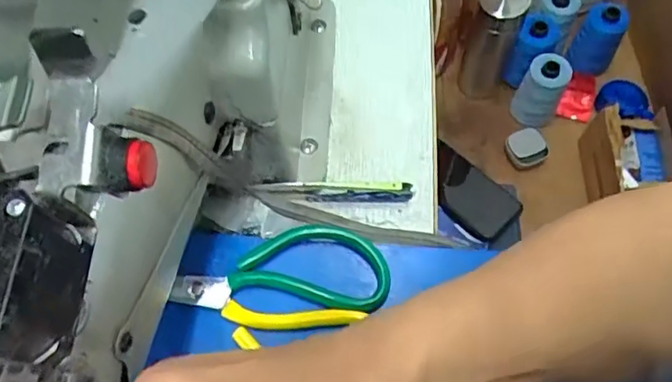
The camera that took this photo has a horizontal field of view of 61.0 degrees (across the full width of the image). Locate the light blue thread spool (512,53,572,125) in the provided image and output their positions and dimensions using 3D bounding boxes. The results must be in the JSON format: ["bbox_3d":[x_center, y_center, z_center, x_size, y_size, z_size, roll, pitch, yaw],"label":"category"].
[{"bbox_3d":[0.301,-0.150,0.830,0.060,0.114,0.061,-1,65,2],"label":"light blue thread spool"}]

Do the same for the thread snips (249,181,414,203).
[{"bbox_3d":[-0.002,-0.001,0.419,0.114,0.025,0.008,1,65,3],"label":"thread snips"}]

